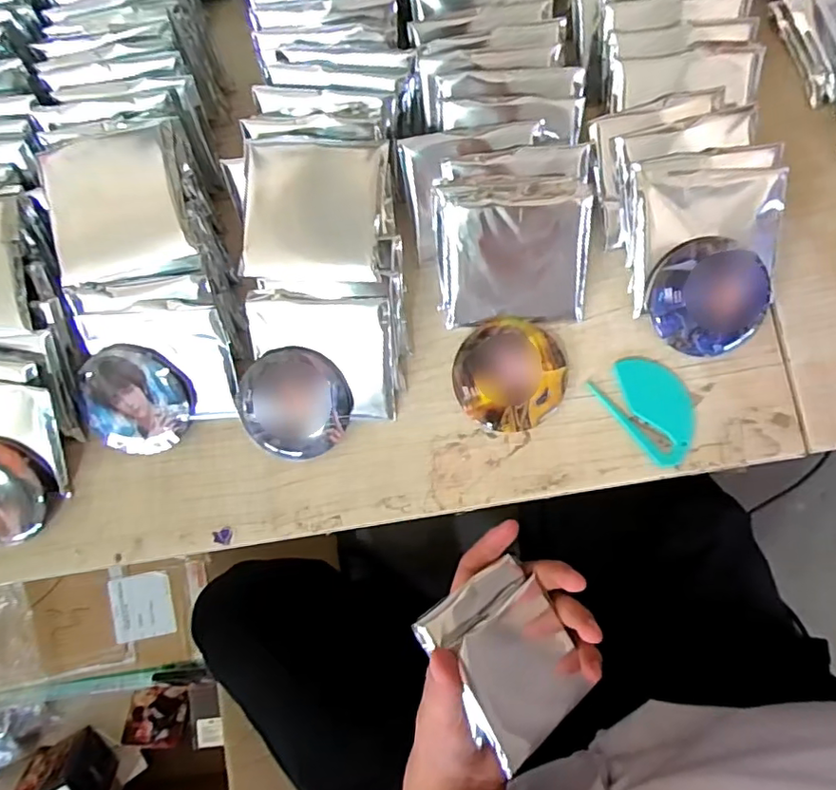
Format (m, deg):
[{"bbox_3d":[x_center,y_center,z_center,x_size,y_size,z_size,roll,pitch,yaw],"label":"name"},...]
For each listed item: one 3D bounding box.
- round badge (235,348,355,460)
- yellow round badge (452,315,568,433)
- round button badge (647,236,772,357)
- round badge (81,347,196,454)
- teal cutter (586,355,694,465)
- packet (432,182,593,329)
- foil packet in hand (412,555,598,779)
[{"bbox_3d":[-0.080,0.006,0.375,0.071,0.009,0.072,2,105,6],"label":"round badge"},{"bbox_3d":[0.060,-0.014,0.378,0.071,0.011,0.073,0,83,4],"label":"yellow round badge"},{"bbox_3d":[0.184,-0.061,0.363,0.069,0.009,0.072,1,105,4],"label":"round button badge"},{"bbox_3d":[-0.189,0.003,0.380,0.075,0.015,0.072,4,112,6],"label":"round badge"},{"bbox_3d":[0.152,0.007,0.370,0.045,0.005,0.070,-37,82,0],"label":"teal cutter"},{"bbox_3d":[0.059,-0.087,0.364,0.092,0.012,0.085,-2,123,6],"label":"packet"},{"bbox_3d":[0.062,0.167,0.368,0.082,0.019,0.100,-28,83,-35],"label":"foil packet in hand"}]

